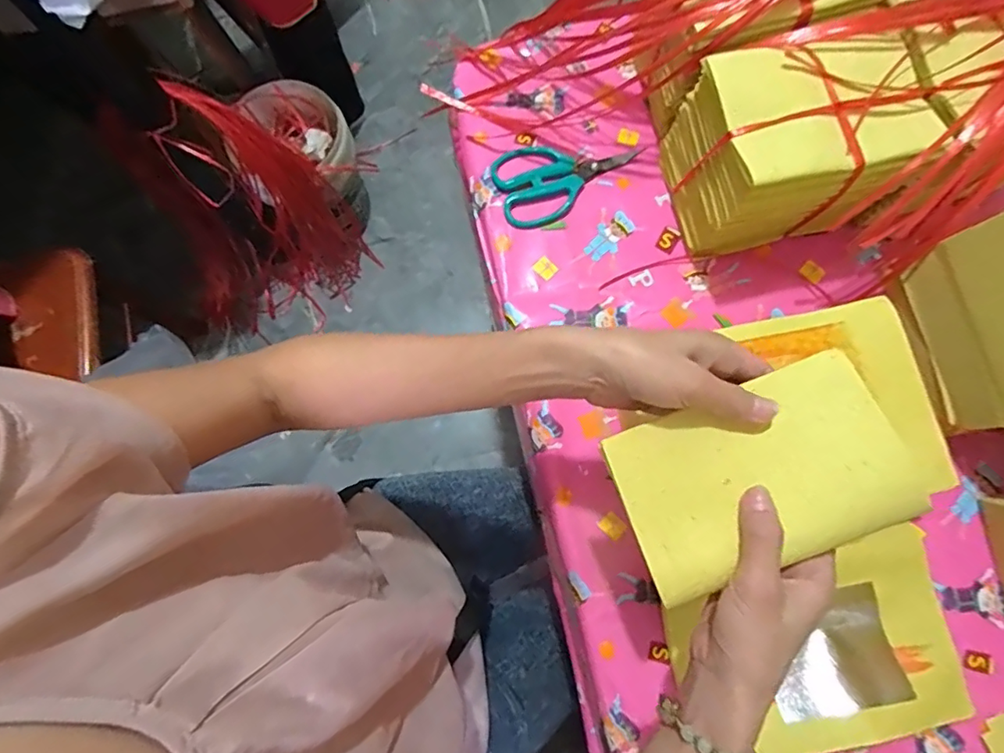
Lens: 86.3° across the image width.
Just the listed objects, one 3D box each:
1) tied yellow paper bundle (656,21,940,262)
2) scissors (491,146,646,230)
[{"bbox_3d":[0.251,-0.197,0.477,0.163,0.140,0.118,-11,78,-2],"label":"tied yellow paper bundle"},{"bbox_3d":[0.069,-0.206,0.548,0.150,0.011,0.086,-19,78,-3],"label":"scissors"}]

